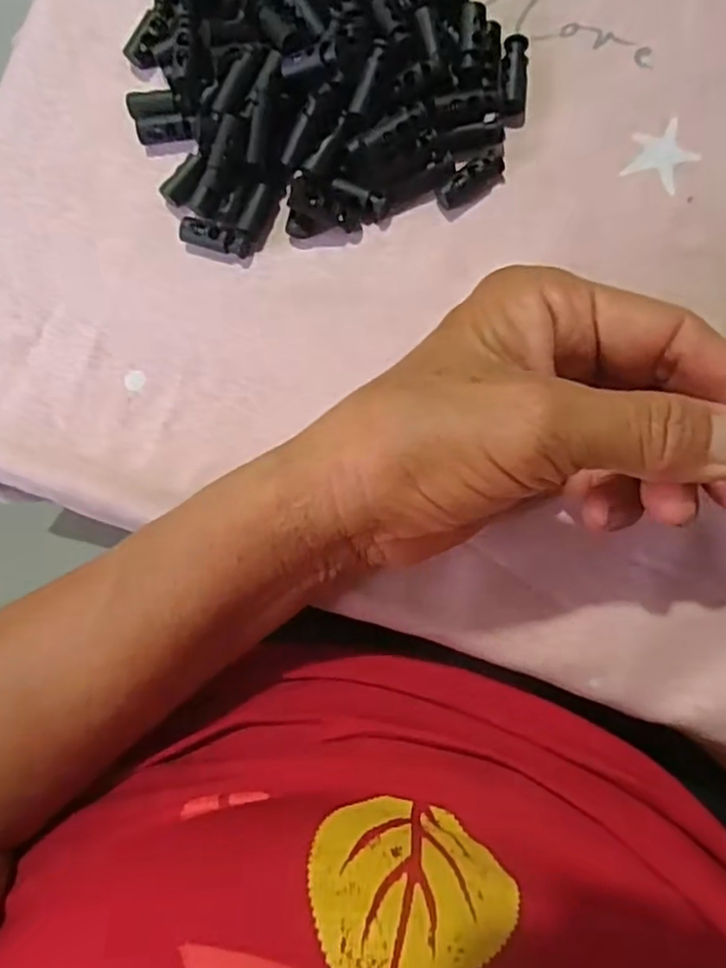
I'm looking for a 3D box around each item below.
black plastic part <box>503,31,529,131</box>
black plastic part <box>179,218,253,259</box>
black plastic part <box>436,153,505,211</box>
[{"bbox_3d":[0.053,-0.143,0.239,0.009,0.009,0.030,3,88,6],"label":"black plastic part"},{"bbox_3d":[-0.053,-0.088,0.245,0.025,0.007,0.009,16,90,6],"label":"black plastic part"},{"bbox_3d":[0.038,-0.106,0.239,0.025,0.009,0.009,-31,85,4],"label":"black plastic part"}]

